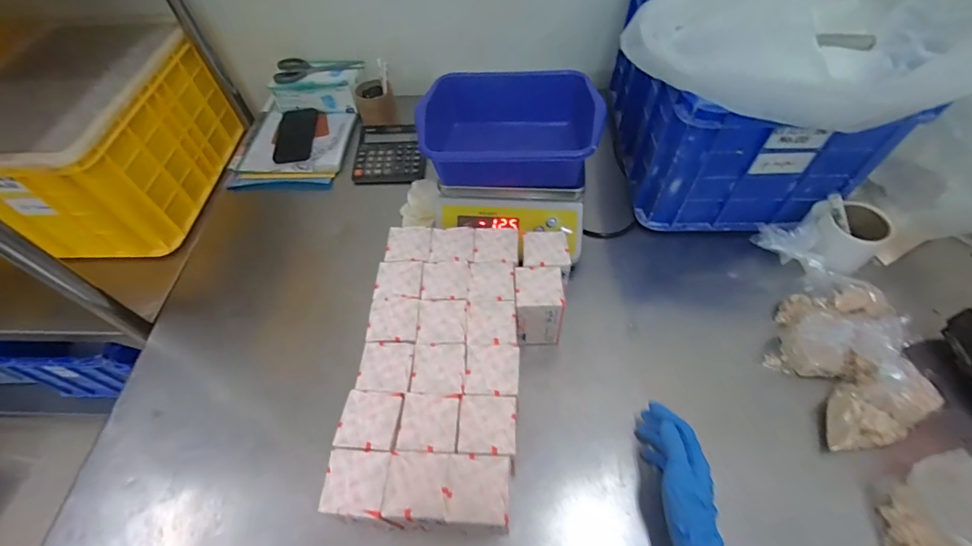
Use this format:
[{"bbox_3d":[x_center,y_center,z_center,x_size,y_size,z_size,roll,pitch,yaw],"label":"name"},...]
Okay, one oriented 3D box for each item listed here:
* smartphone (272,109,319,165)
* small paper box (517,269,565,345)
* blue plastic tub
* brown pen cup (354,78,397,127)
[{"bbox_3d":[-0.430,-0.314,0.963,0.080,0.012,0.166,-6,55,-2],"label":"smartphone"},{"bbox_3d":[0.077,0.051,0.640,0.067,0.118,0.071,-2,55,1],"label":"small paper box"},{"bbox_3d":[0.040,-0.240,0.715,0.289,0.102,0.175,3,55,4],"label":"blue plastic tub"},{"bbox_3d":[-0.247,-0.383,0.962,0.090,0.071,0.078,-14,56,-7],"label":"brown pen cup"}]

